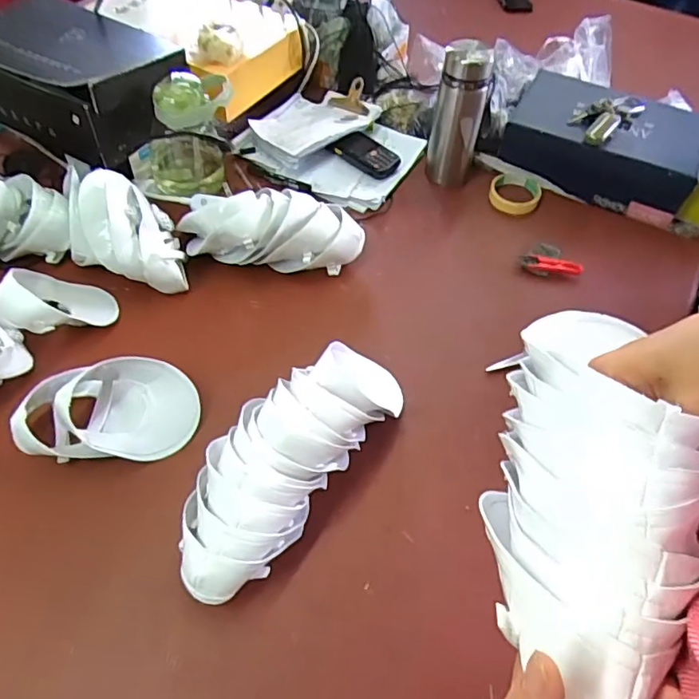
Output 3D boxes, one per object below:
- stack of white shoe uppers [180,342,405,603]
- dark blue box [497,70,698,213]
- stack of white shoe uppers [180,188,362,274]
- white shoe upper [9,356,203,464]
[{"bbox_3d":[-0.066,0.105,0.635,0.127,0.104,0.345,33,58,19],"label":"stack of white shoe uppers"},{"bbox_3d":[0.459,-0.380,1.020,0.322,0.121,0.199,23,56,13],"label":"dark blue box"},{"bbox_3d":[-0.126,-0.189,0.868,0.290,0.095,0.115,10,54,4],"label":"stack of white shoe uppers"},{"bbox_3d":[-0.295,0.077,0.687,0.209,0.073,0.118,-4,54,-6],"label":"white shoe upper"}]

